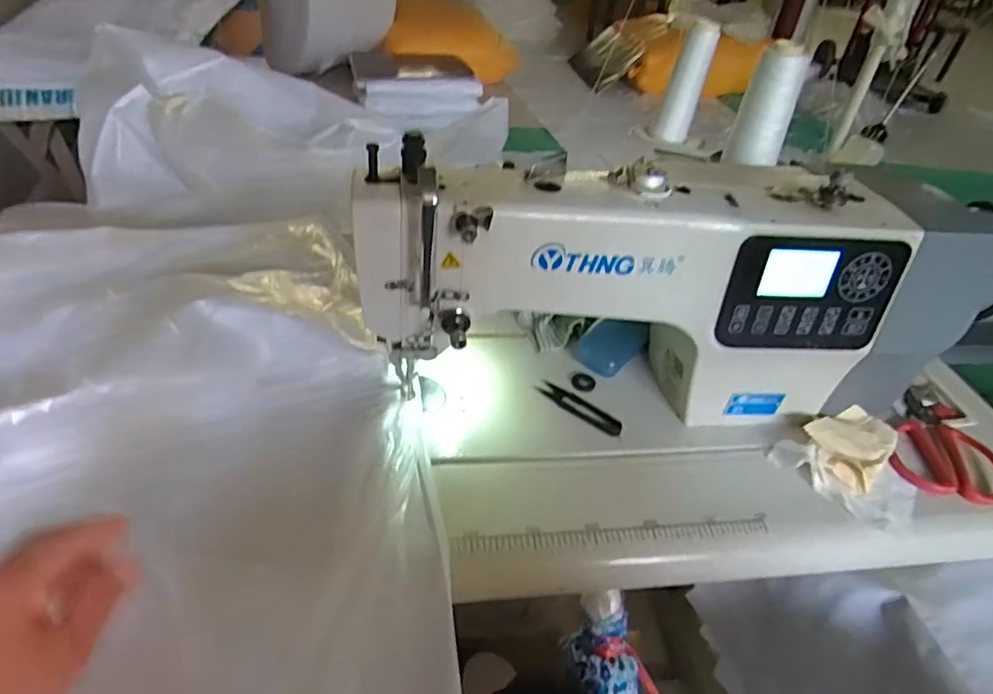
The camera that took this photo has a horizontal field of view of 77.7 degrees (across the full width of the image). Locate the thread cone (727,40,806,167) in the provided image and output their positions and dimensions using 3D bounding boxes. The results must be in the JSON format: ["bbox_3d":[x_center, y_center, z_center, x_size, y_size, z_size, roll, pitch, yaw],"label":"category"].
[{"bbox_3d":[0.381,-0.335,0.862,0.072,0.154,0.059,21,41,16],"label":"thread cone"}]

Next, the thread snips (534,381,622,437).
[{"bbox_3d":[0.084,0.059,0.617,0.096,0.007,0.017,32,45,27],"label":"thread snips"}]

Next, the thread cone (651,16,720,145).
[{"bbox_3d":[0.284,-0.393,0.925,0.057,0.167,0.047,14,40,8],"label":"thread cone"}]

